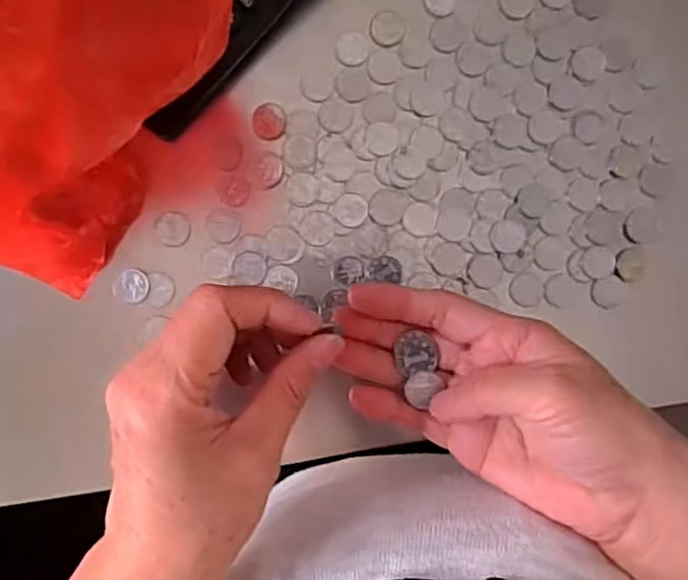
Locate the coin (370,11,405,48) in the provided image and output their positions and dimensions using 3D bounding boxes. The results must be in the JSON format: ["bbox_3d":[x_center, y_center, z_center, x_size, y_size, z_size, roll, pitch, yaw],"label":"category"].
[{"bbox_3d":[0.023,-0.138,0.346,0.018,0.004,0.018,1,94,-6],"label":"coin"}]

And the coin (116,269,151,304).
[{"bbox_3d":[-0.109,-0.002,0.338,0.017,0.004,0.018,0,91,-5],"label":"coin"}]

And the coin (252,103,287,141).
[{"bbox_3d":[-0.039,-0.088,0.341,0.017,0.004,0.019,5,91,-5],"label":"coin"}]

